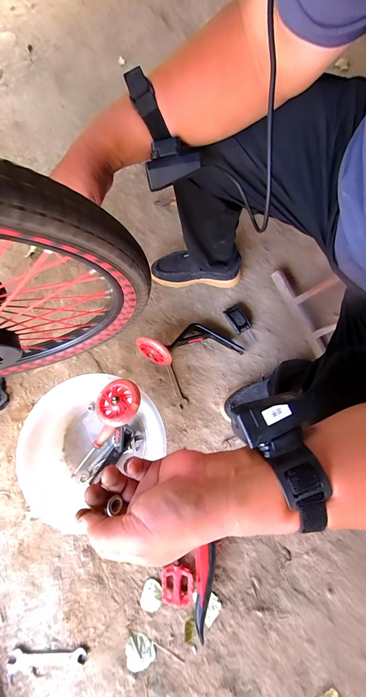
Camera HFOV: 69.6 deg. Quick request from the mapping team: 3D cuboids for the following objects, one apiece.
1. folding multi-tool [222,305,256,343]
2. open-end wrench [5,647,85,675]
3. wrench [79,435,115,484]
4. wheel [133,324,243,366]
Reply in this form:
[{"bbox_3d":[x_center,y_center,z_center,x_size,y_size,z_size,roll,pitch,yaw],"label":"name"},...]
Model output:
[{"bbox_3d":[0.169,-0.072,0.772,0.054,0.028,0.123,-30,77,-7],"label":"folding multi-tool"},{"bbox_3d":[-0.319,0.725,0.616,0.178,0.005,0.040,-5,75,-1],"label":"open-end wrench"},{"bbox_3d":[-0.226,0.299,0.705,0.022,0.010,0.137,38,79,10],"label":"wrench"},{"bbox_3d":[0.020,-0.012,0.729,0.287,0.103,0.120,-11,78,0],"label":"wheel"}]

